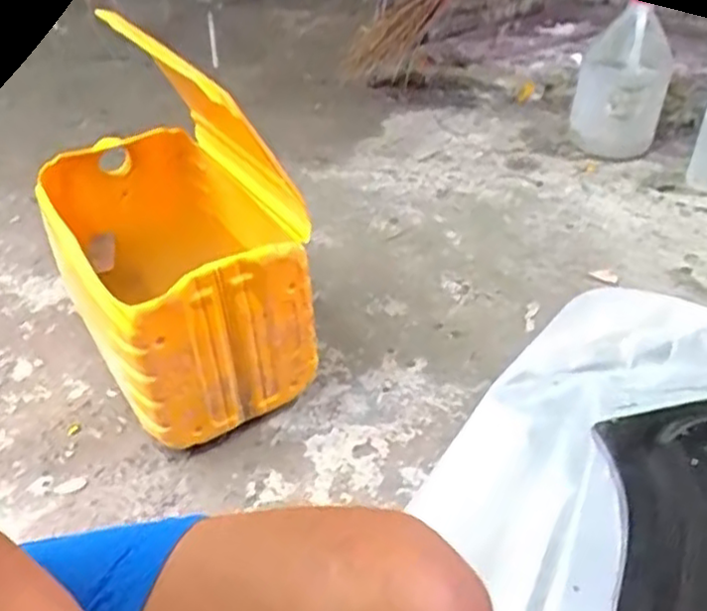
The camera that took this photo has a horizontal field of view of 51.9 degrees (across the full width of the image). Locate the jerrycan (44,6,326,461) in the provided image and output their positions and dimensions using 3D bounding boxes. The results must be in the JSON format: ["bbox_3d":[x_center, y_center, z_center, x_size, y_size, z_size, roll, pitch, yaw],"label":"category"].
[{"bbox_3d":[-0.235,-0.127,0.910,0.266,0.396,0.427,-17,40,-20],"label":"jerrycan"}]

